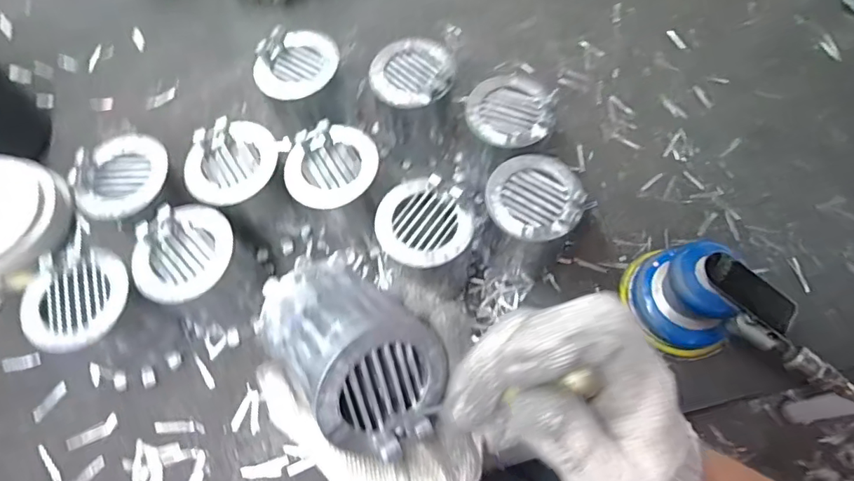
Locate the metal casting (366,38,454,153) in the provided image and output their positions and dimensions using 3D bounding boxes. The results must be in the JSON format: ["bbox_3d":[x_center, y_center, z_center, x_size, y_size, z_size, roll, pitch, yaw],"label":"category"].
[{"bbox_3d":[-0.015,-0.157,0.578,0.083,0.116,0.084,-1,65,1],"label":"metal casting"}]

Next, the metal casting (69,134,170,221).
[{"bbox_3d":[-0.292,-0.065,0.485,0.085,0.020,0.082,-37,69,-15],"label":"metal casting"}]

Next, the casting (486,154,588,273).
[{"bbox_3d":[0.099,-0.019,0.509,0.082,0.121,0.085,-1,65,1],"label":"casting"}]

